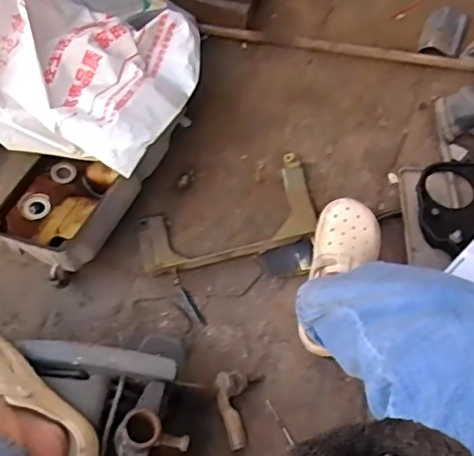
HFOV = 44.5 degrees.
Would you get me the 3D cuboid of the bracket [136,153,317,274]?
[{"bbox_3d":[-0.012,-0.021,1.006,0.322,0.031,0.162,-16,65,-11],"label":"bracket"}]

